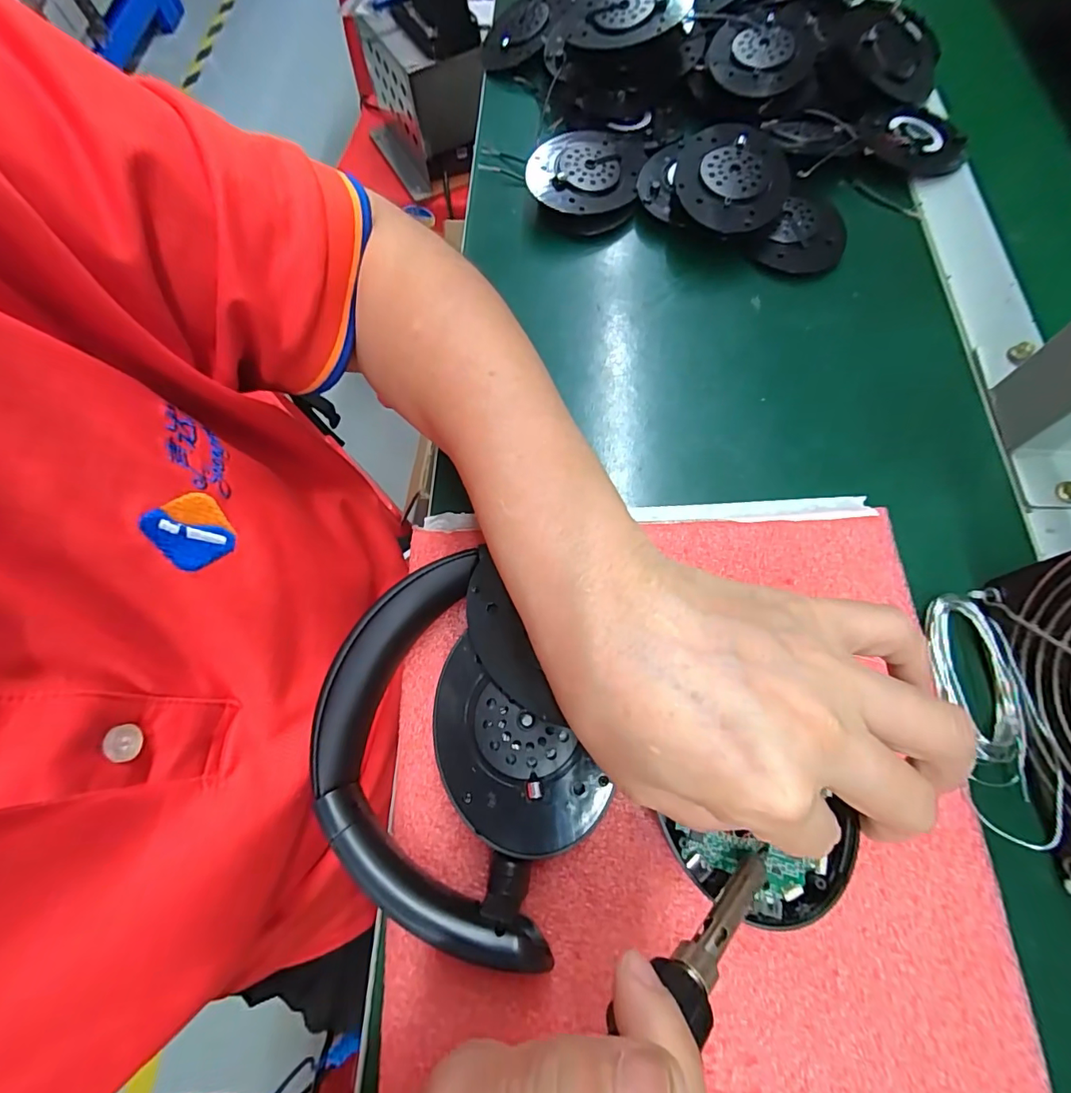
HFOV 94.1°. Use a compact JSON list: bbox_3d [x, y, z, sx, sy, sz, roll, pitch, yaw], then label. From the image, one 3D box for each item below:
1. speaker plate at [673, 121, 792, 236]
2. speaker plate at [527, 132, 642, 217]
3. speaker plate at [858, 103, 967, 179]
[{"bbox_3d":[0.124,-0.232,0.312,0.069,0.012,0.082,6,73,5],"label":"speaker plate"},{"bbox_3d":[0.033,-0.252,0.333,0.073,0.010,0.072,1,77,-2],"label":"speaker plate"},{"bbox_3d":[0.257,-0.278,0.339,0.070,0.015,0.070,-1,69,3],"label":"speaker plate"}]

